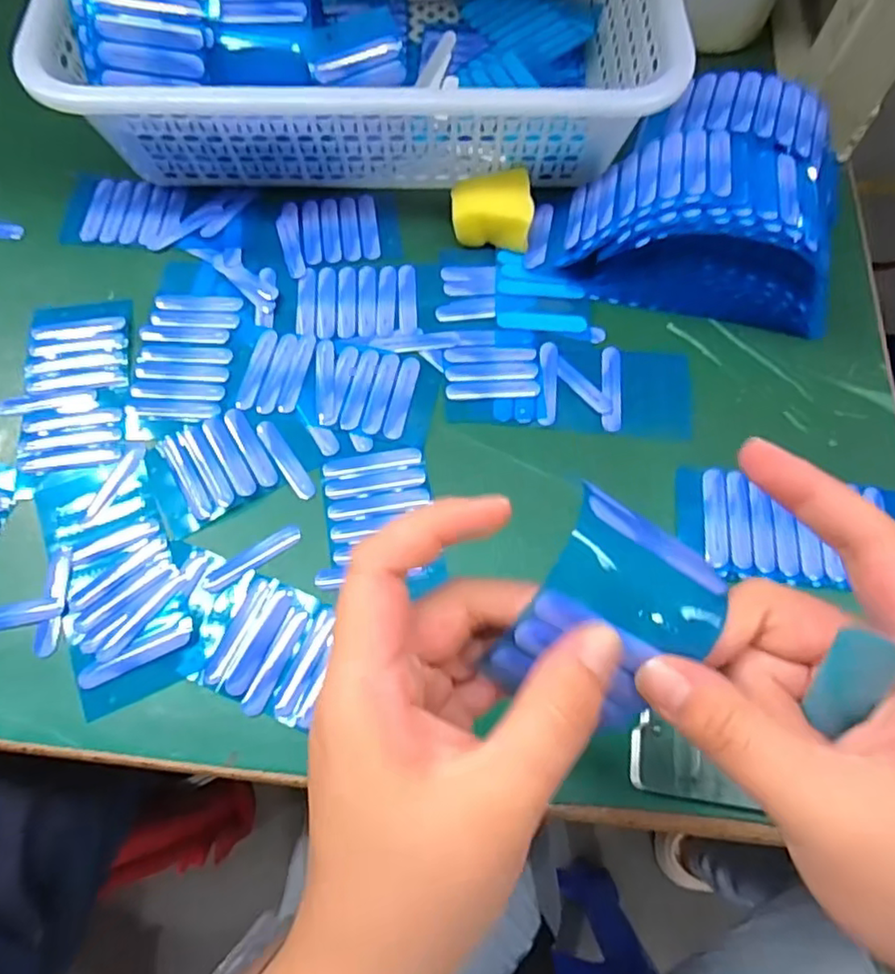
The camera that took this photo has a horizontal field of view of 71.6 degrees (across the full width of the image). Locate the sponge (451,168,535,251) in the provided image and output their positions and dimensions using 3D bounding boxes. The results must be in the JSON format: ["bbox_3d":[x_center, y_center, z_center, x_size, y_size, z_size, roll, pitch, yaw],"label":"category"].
[{"bbox_3d":[0.027,-0.167,0.373,0.047,0.023,0.046,5,68,1],"label":"sponge"}]

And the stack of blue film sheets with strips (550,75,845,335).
[{"bbox_3d":[0.150,-0.167,0.352,0.158,0.065,0.123,14,68,4],"label":"stack of blue film sheets with strips"}]

